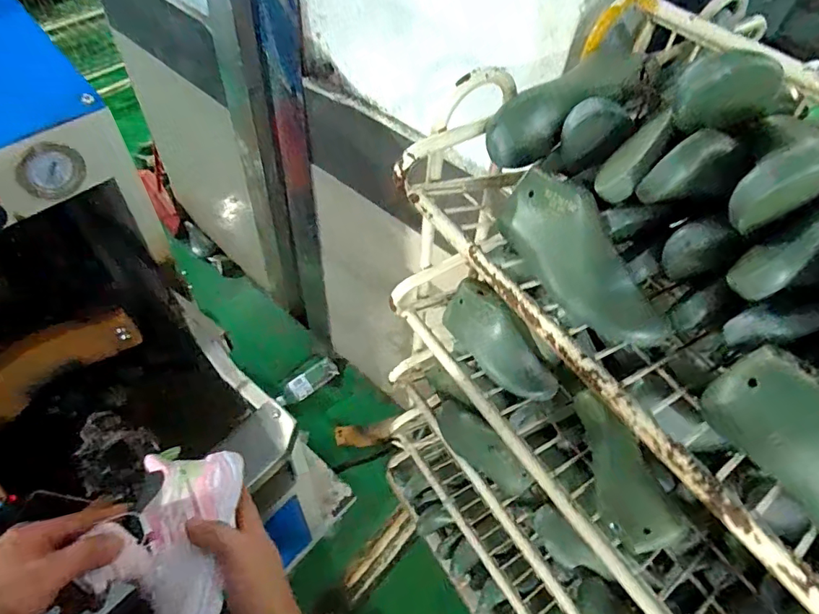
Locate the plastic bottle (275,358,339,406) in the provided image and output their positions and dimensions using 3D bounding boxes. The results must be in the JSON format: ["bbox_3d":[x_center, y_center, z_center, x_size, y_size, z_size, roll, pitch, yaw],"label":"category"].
[{"bbox_3d":[-0.331,0.244,1.619,0.071,0.078,0.211,37,58,22],"label":"plastic bottle"}]

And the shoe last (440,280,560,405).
[{"bbox_3d":[0.111,0.041,0.639,0.060,0.070,0.193,-27,59,-24],"label":"shoe last"}]

